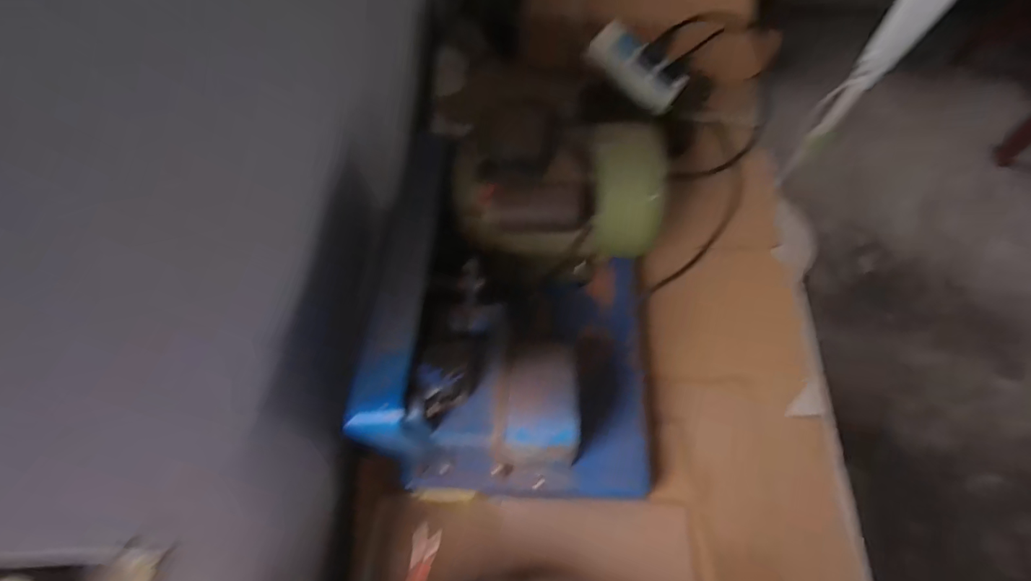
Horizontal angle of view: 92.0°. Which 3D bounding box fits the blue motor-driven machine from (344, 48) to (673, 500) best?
[{"bbox_3d":[0.015,0.022,0.533,0.271,0.206,0.352,1,65,4],"label":"blue motor-driven machine"}]

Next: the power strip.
[{"bbox_3d":[0.187,-0.339,0.766,0.156,0.041,0.072,34,68,-14],"label":"power strip"}]

